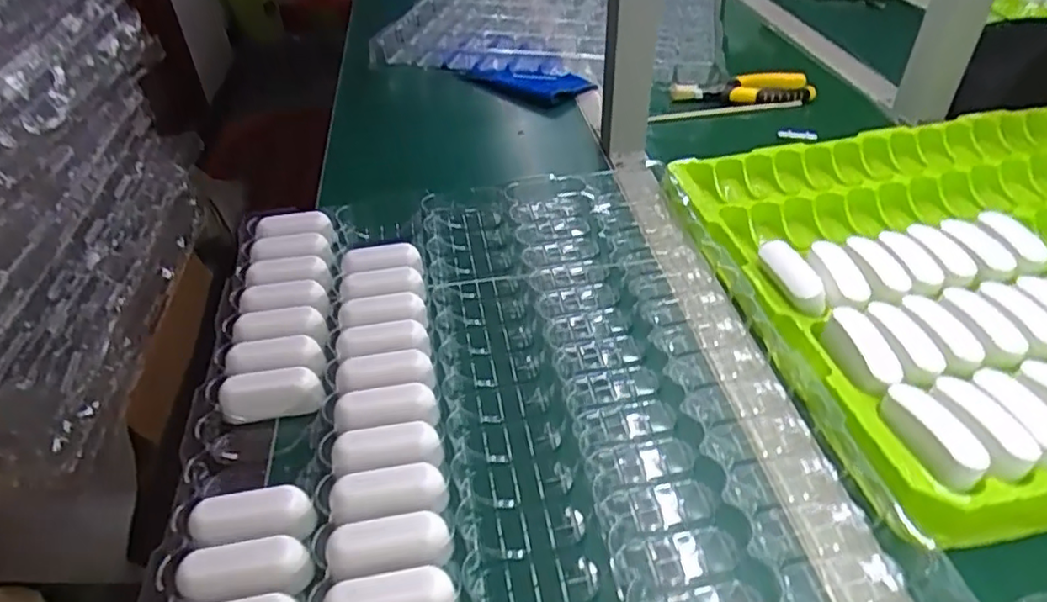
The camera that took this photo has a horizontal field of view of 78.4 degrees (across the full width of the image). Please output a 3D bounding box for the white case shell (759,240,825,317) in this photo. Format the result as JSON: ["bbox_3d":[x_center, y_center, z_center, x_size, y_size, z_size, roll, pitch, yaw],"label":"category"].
[{"bbox_3d":[0.203,-0.018,0.484,0.019,0.020,0.072,-10,41,-9],"label":"white case shell"}]

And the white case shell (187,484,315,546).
[{"bbox_3d":[-0.146,0.120,0.351,0.065,0.018,0.029,-5,41,-3],"label":"white case shell"}]

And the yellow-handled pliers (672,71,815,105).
[{"bbox_3d":[0.273,-0.264,0.801,0.172,0.024,0.048,-5,41,2],"label":"yellow-handled pliers"}]

